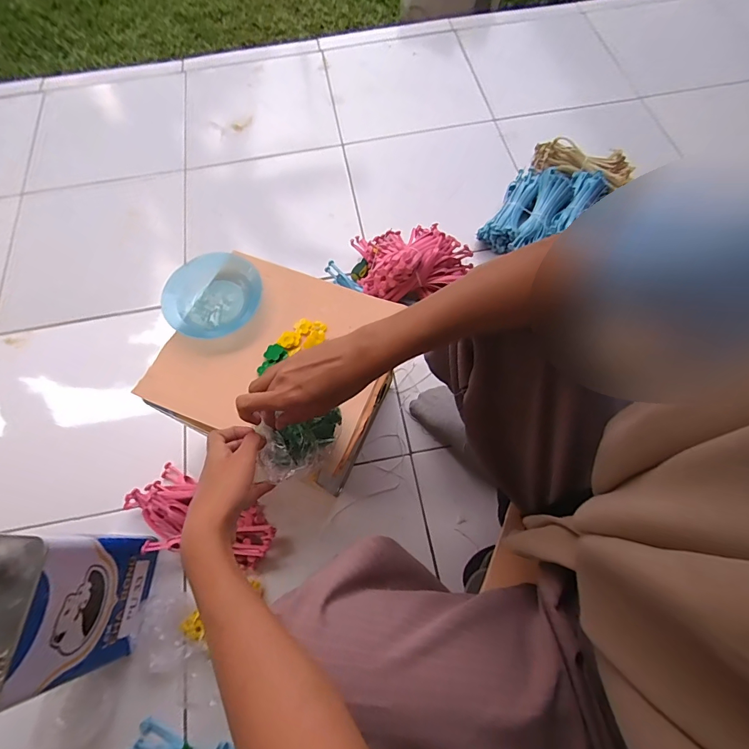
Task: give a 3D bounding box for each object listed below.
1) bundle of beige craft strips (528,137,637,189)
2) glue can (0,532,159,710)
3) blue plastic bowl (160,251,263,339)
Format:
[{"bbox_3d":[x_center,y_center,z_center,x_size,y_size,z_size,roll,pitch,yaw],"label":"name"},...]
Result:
[{"bbox_3d":[0.464,-0.473,0.900,0.211,0.056,0.082,21,69,10],"label":"bundle of beige craft strips"},{"bbox_3d":[-0.410,0.294,0.512,0.122,0.245,0.170,8,68,5],"label":"glue can"},{"bbox_3d":[-0.219,-0.107,0.539,0.129,0.026,0.126,-1,67,1],"label":"blue plastic bowl"}]

